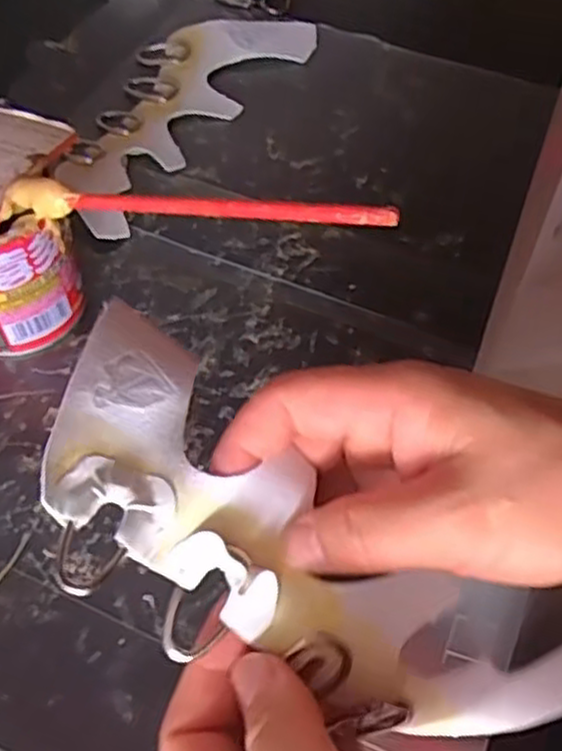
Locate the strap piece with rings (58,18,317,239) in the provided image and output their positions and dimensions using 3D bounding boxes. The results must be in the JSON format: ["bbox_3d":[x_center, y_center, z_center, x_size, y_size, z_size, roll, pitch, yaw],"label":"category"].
[{"bbox_3d":[-0.059,-0.160,0.437,0.072,0.007,0.204,27,60,16],"label":"strap piece with rings"}]

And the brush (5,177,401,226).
[{"bbox_3d":[-0.034,-0.061,0.269,0.156,0.011,0.009,9,55,24],"label":"brush"}]

